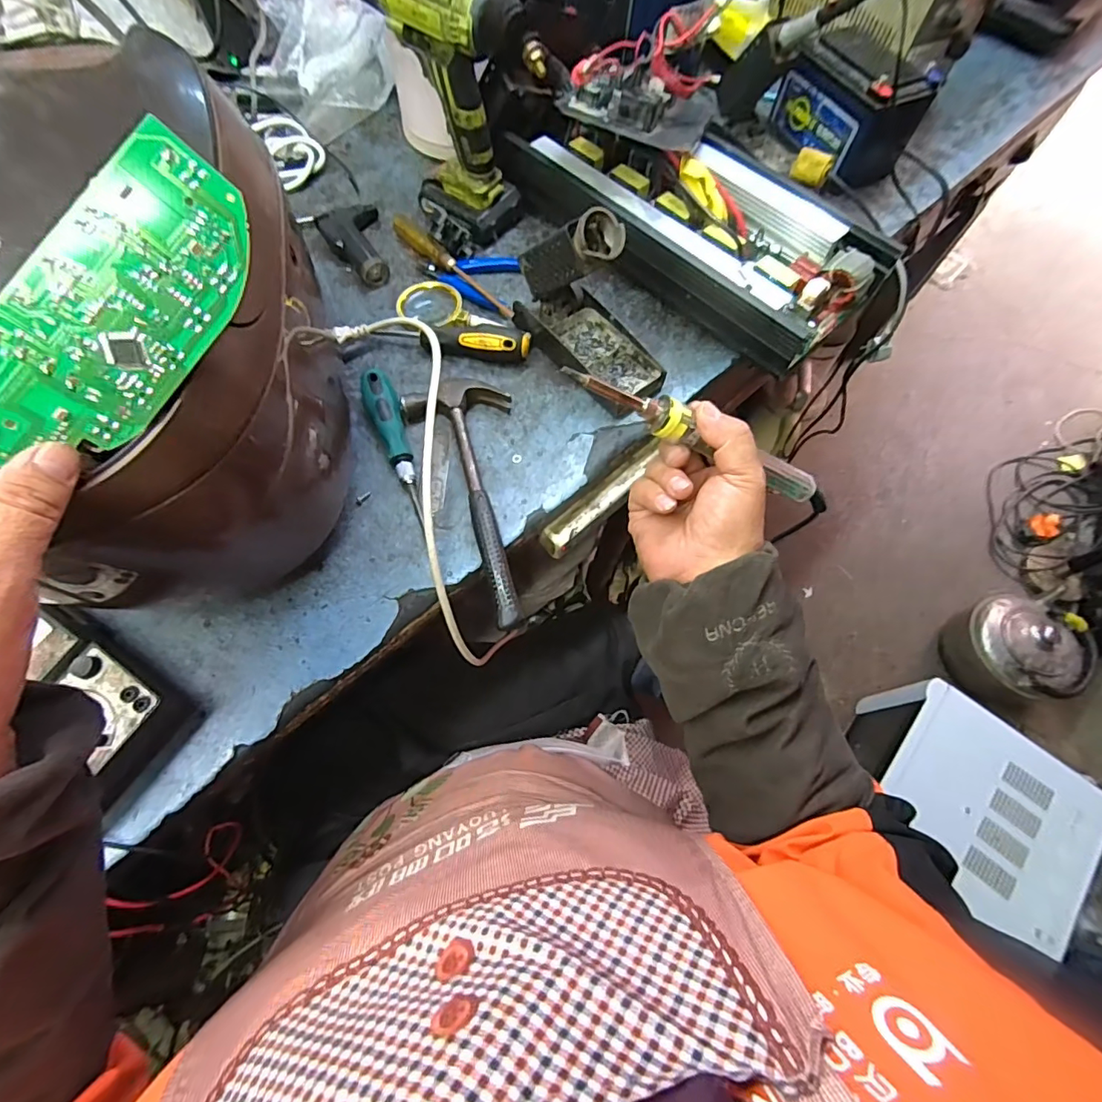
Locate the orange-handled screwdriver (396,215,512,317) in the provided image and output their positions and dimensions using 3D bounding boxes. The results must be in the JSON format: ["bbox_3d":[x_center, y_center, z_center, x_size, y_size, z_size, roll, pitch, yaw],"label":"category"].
[{"bbox_3d":[-0.113,-0.317,0.571,0.020,0.021,0.190,-40,73,-16],"label":"orange-handled screwdriver"}]

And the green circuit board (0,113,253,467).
[{"bbox_3d":[-0.187,-0.101,0.222,0.062,0.005,0.151,37,86,-30],"label":"green circuit board"}]

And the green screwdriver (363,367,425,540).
[{"bbox_3d":[-0.143,-0.095,0.480,0.029,0.022,0.158,-20,81,-9],"label":"green screwdriver"}]

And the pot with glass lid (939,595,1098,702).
[{"bbox_3d":[1.022,0.215,1.150,0.202,0.172,0.209,0,67,-1],"label":"pot with glass lid"}]

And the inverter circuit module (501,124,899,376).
[{"bbox_3d":[0.146,-0.367,0.562,0.197,0.085,0.398,-42,74,-17],"label":"inverter circuit module"}]

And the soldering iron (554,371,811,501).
[{"bbox_3d":[0.106,-0.080,0.354,0.212,0.022,0.028,17,64,-27],"label":"soldering iron"}]

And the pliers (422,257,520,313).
[{"bbox_3d":[-0.093,-0.307,0.573,0.106,0.018,0.087,7,67,2],"label":"pliers"}]

